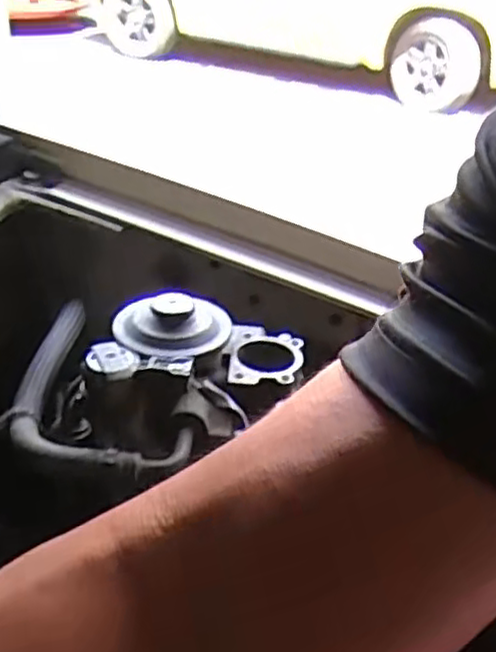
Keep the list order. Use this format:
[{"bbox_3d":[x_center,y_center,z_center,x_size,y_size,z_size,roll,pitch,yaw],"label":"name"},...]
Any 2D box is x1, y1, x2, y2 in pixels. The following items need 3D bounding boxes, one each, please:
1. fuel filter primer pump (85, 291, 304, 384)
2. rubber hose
[{"bbox_3d":[-0.026,0.009,0.398,0.115,0.033,0.070,-2,31,-11],"label":"fuel filter primer pump"},{"bbox_3d":[-0.097,0.034,0.400,0.076,0.015,0.155,-15,36,-30],"label":"rubber hose"}]

